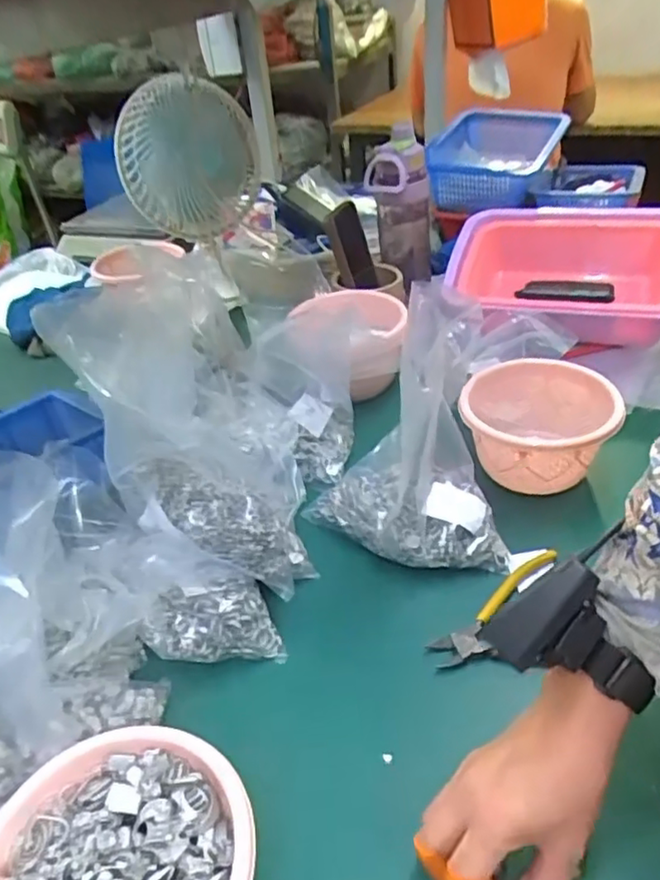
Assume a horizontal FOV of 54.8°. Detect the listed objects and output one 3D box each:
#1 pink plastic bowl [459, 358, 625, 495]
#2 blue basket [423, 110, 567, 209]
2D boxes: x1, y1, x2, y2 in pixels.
[{"bbox_3d":[0.208,-0.010,0.648,0.146,0.091,0.150,6,38,16],"label":"pink plastic bowl"},{"bbox_3d":[0.304,-0.504,1.139,0.200,0.109,0.357,9,39,20],"label":"blue basket"}]

